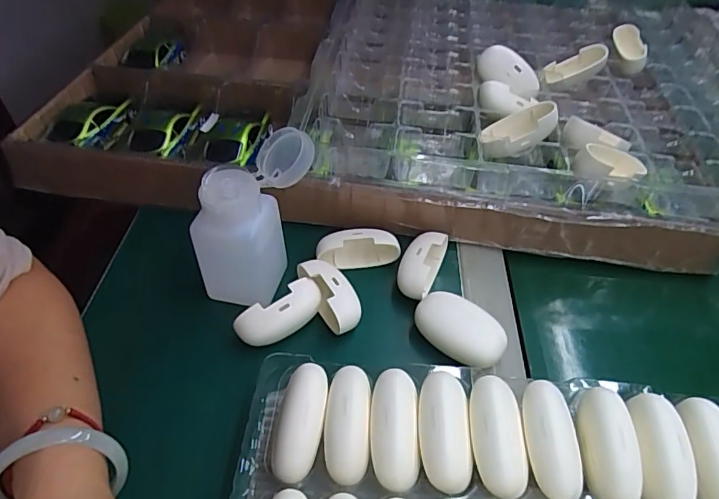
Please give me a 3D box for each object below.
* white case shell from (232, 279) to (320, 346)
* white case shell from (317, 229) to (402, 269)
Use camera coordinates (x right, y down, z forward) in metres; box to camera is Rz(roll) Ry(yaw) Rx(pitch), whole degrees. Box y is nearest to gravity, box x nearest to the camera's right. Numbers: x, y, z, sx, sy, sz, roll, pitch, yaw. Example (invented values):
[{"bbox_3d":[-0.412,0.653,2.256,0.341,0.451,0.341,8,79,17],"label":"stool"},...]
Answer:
[{"bbox_3d":[-0.058,0.048,0.357,0.066,0.022,0.026,-29,55,-26],"label":"white case shell"},{"bbox_3d":[-0.002,0.000,0.404,0.067,0.023,0.026,-3,47,-5],"label":"white case shell"}]

